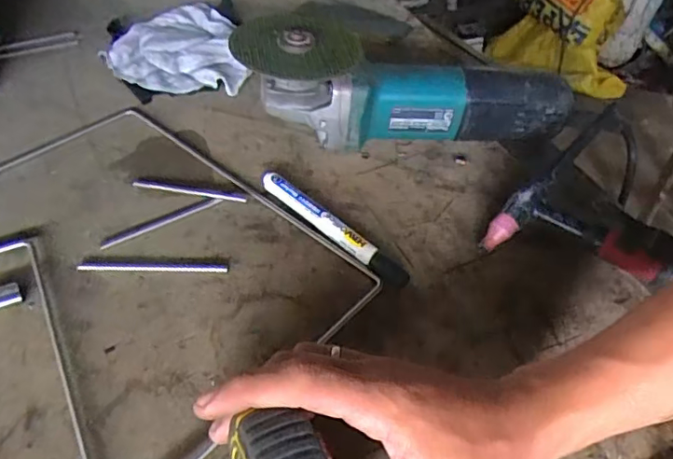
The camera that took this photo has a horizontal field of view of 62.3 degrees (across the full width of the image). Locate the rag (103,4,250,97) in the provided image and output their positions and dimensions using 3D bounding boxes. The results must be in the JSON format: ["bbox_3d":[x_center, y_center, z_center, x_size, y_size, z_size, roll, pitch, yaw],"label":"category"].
[{"bbox_3d":[-0.160,-0.190,0.574,0.132,0.025,0.146,-1,46,-5],"label":"rag"}]

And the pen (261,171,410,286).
[{"bbox_3d":[-0.005,-0.003,0.409,0.141,0.017,0.013,36,53,28],"label":"pen"}]

